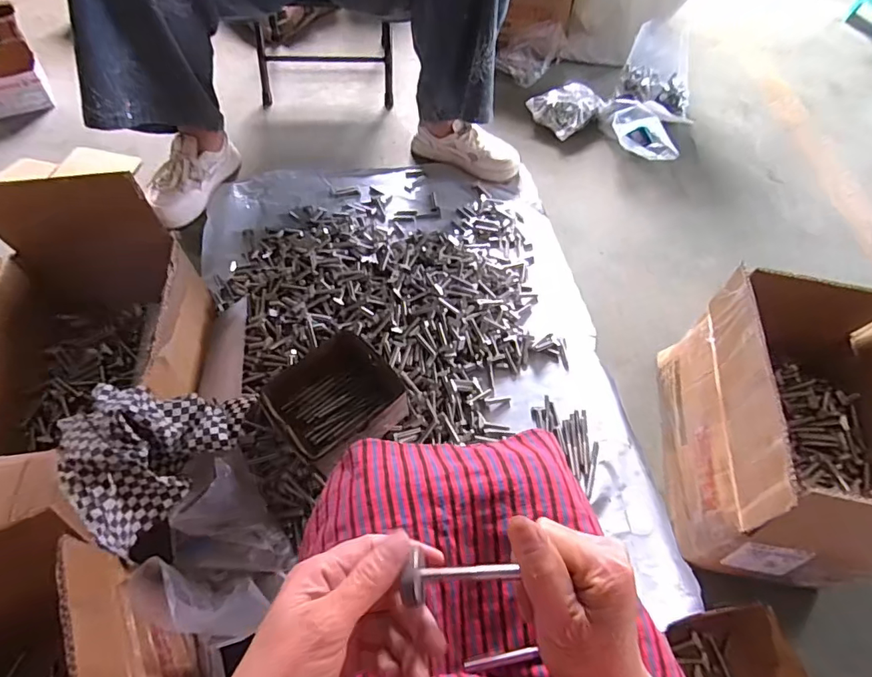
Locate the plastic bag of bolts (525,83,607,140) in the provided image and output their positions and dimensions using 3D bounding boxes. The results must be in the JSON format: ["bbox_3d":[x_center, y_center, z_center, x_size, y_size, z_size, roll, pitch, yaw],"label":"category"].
[{"bbox_3d":[0.332,-0.582,1.247,0.169,0.059,0.133,-35,66,-23],"label":"plastic bag of bolts"}]

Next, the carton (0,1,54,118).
[{"bbox_3d":[-1.038,-0.659,1.180,0.147,0.119,0.297,-27,62,-19],"label":"carton"}]

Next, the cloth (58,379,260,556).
[{"bbox_3d":[-0.346,0.115,0.597,0.167,0.104,0.213,32,61,15],"label":"cloth"}]

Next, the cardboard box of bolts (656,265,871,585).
[{"bbox_3d":[0.491,0.109,0.666,0.250,0.234,0.375,10,57,2],"label":"cardboard box of bolts"}]

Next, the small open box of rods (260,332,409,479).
[{"bbox_3d":[-0.139,0.091,0.670,0.152,0.108,0.152,-37,67,-24],"label":"small open box of rods"}]

